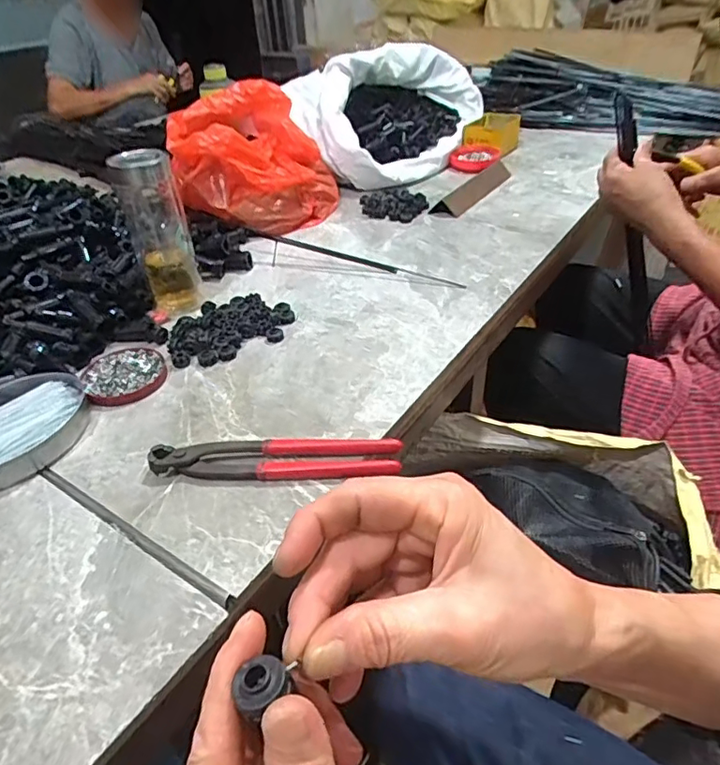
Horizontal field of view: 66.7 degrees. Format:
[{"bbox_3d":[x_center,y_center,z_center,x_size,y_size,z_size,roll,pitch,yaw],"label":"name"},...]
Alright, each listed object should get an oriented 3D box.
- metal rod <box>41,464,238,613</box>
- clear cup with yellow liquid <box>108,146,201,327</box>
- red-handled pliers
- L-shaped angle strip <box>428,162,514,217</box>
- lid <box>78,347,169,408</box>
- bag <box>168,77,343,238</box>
[{"bbox_3d":[-0.176,0.110,0.411,0.222,0.007,0.009,21,44,28],"label":"metal rod"},{"bbox_3d":[-0.229,-0.171,0.626,0.066,0.169,0.069,-16,40,-15],"label":"clear cup with yellow liquid"},{"bbox_3d":[-0.069,0.063,0.448,0.199,0.018,0.034,-2,38,3],"label":"red-handled pliers"},{"bbox_3d":[0.195,-0.327,0.910,0.046,0.029,0.239,20,44,27],"label":"L-shaped angle strip"},{"bbox_3d":[-0.239,-0.009,0.556,0.080,0.010,0.079,-2,38,2],"label":"lid"},{"bbox_3d":[-0.168,-0.360,0.874,0.250,0.154,0.268,-12,39,-11],"label":"bag"}]

